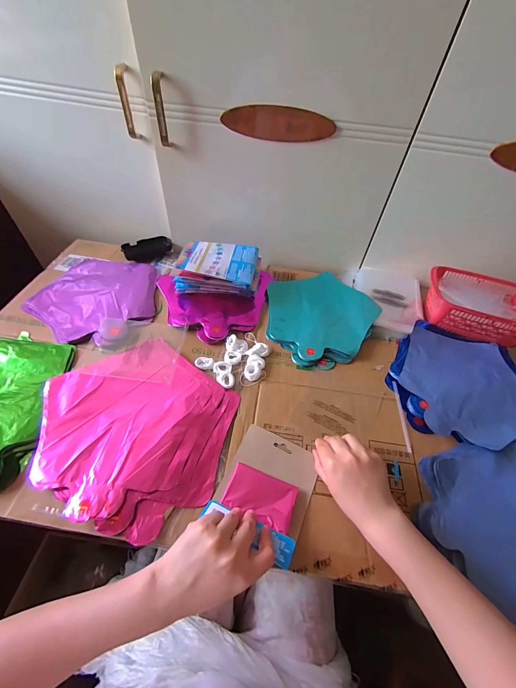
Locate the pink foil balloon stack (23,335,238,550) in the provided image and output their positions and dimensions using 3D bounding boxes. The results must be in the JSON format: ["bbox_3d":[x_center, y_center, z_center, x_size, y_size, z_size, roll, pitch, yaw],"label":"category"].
[{"bbox_3d":[-0.174,0.110,0.411,0.275,0.019,0.235,24,53,14],"label":"pink foil balloon stack"}]

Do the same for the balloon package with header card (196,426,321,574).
[{"bbox_3d":[0.013,0.182,0.376,0.113,0.029,0.135,23,55,13],"label":"balloon package with header card"}]

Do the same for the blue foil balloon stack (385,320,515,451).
[{"bbox_3d":[0.356,0.064,0.489,0.230,0.025,0.254,28,54,18],"label":"blue foil balloon stack"}]

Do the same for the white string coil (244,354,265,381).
[{"bbox_3d":[-0.006,0.039,0.485,0.030,0.010,0.048,11,51,4],"label":"white string coil"}]

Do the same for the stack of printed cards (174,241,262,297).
[{"bbox_3d":[-0.082,-0.153,0.601,0.166,0.064,0.117,7,51,1],"label":"stack of printed cards"}]

